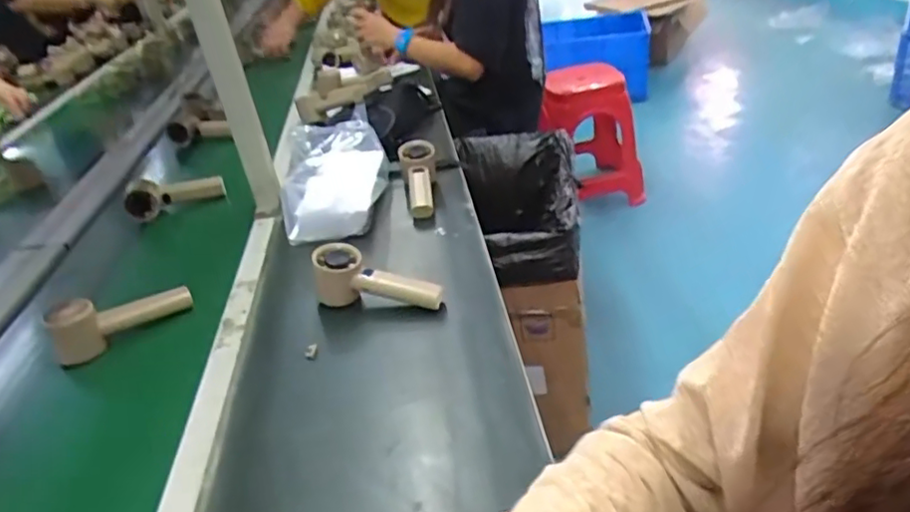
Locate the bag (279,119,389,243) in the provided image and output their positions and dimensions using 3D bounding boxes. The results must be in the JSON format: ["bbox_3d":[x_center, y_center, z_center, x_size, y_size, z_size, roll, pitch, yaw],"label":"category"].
[{"bbox_3d":[-0.194,-0.139,1.018,0.162,0.087,0.298,-11,31,-2],"label":"bag"}]

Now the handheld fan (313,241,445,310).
[{"bbox_3d":[-0.093,0.034,0.761,0.158,0.065,0.044,13,33,4],"label":"handheld fan"}]

